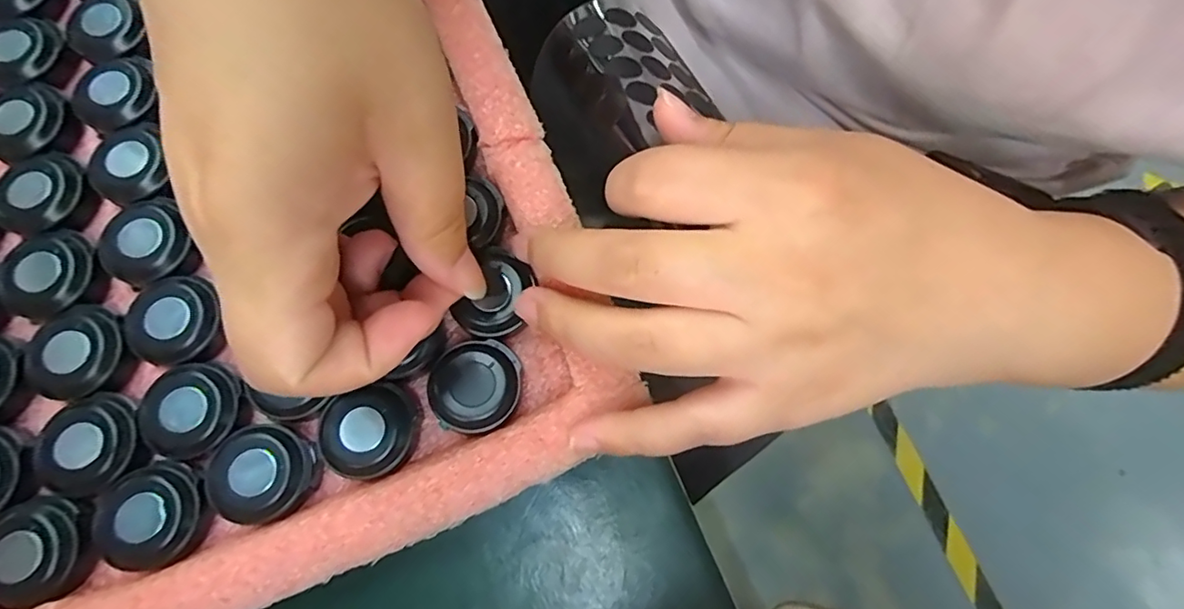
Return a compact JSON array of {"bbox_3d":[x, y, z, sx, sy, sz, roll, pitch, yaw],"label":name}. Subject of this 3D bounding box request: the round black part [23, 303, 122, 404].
[{"bbox_3d":[-0.166,0.015,0.182,0.027,0.008,0.030,13,74,0],"label":"round black part"}]

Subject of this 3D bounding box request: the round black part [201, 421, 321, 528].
[{"bbox_3d":[-0.102,0.052,0.174,0.030,0.007,0.028,1,75,-3],"label":"round black part"}]

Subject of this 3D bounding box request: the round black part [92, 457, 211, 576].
[{"bbox_3d":[-0.132,0.063,0.170,0.027,0.010,0.031,-6,75,-5],"label":"round black part"}]

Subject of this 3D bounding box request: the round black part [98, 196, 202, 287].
[{"bbox_3d":[-0.152,-0.020,0.194,0.028,0.010,0.030,1,75,-3],"label":"round black part"}]

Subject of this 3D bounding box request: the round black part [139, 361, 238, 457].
[{"bbox_3d":[-0.126,0.033,0.178,0.027,0.007,0.028,1,75,-3],"label":"round black part"}]

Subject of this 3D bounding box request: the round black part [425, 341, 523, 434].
[{"bbox_3d":[-0.037,0.026,0.184,0.028,0.007,0.030,1,75,-3],"label":"round black part"}]

